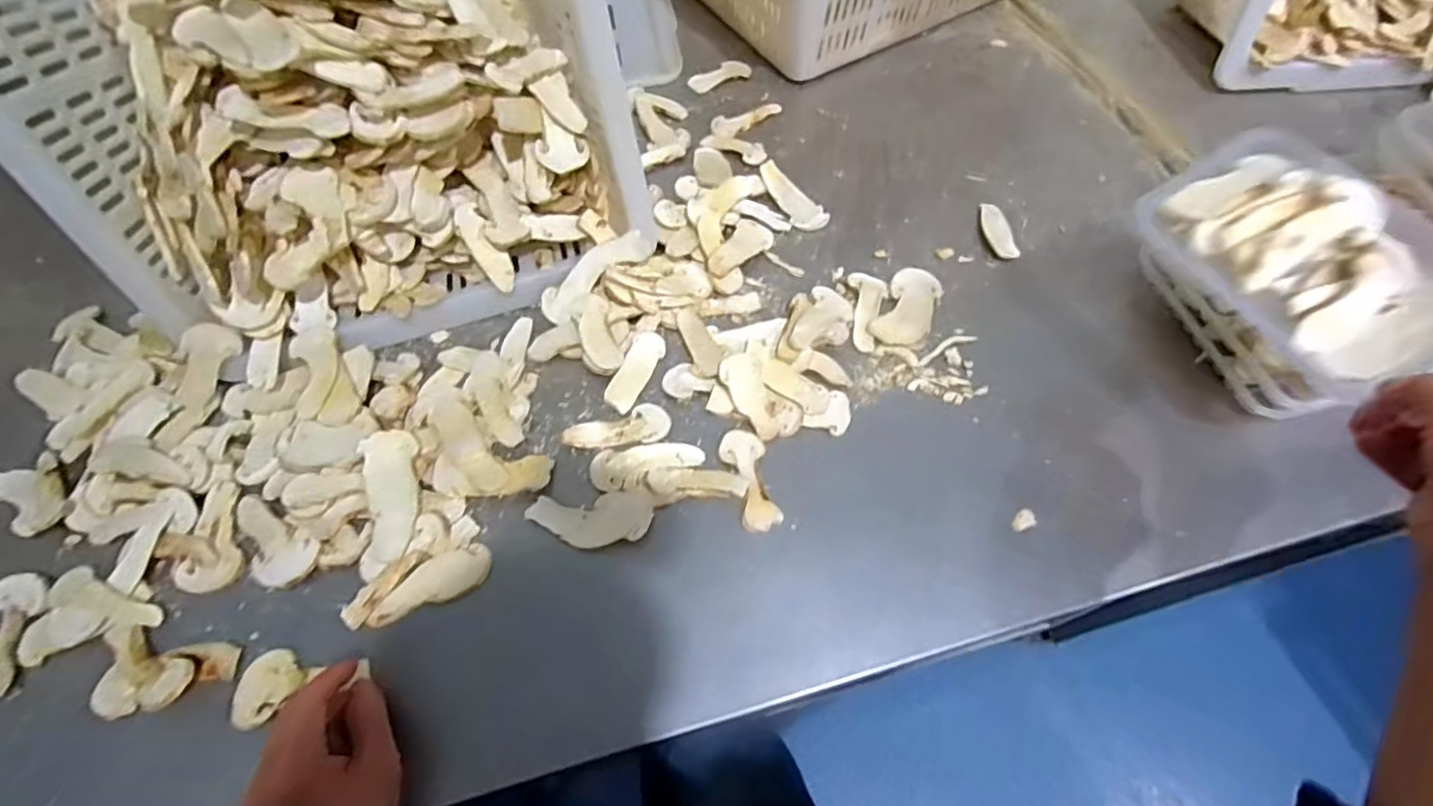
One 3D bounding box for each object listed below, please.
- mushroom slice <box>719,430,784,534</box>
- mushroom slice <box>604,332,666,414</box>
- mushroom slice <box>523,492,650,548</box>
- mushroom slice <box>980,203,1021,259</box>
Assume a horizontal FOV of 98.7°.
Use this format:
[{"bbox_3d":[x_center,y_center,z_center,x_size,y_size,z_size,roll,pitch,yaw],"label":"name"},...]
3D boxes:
[{"bbox_3d":[0.027,0.058,0.474,0.032,0.007,0.082,-13,61,-7],"label":"mushroom slice"},{"bbox_3d":[-0.068,-0.028,0.523,0.028,0.004,0.077,27,67,-8],"label":"mushroom slice"},{"bbox_3d":[-0.095,0.088,0.461,0.091,0.006,0.039,-2,60,0],"label":"mushroom slice"},{"bbox_3d":[0.268,-0.165,0.587,0.028,0.005,0.070,-5,60,-2],"label":"mushroom slice"}]

